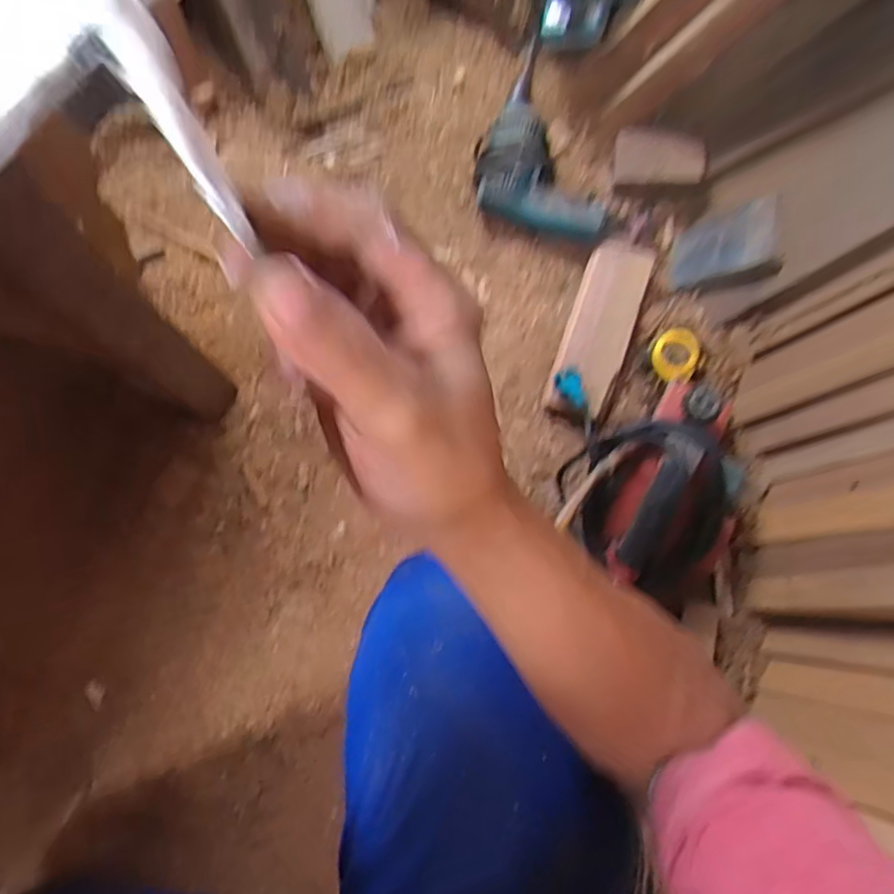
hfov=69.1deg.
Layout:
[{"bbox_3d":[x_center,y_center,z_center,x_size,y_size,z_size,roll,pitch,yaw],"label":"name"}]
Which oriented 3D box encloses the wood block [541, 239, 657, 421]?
[{"bbox_3d":[0.187,-0.148,0.796,0.074,0.031,0.217,19,86,7],"label":"wood block"}]

